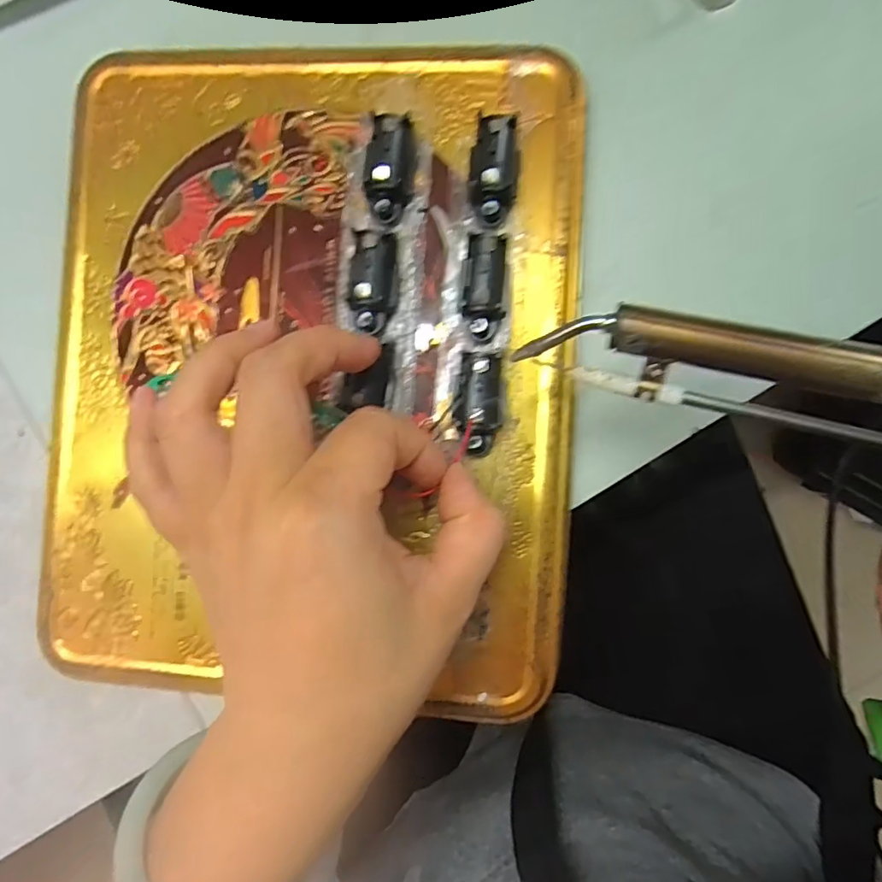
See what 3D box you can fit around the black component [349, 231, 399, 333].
[{"bbox_3d":[-0.024,-0.056,0.202,0.016,0.006,0.036,3,91,7],"label":"black component"}]

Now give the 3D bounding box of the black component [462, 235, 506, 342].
[{"bbox_3d":[0.015,-0.052,0.196,0.013,0.013,0.033,6,91,7],"label":"black component"}]

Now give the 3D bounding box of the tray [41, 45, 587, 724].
[{"bbox_3d":[-0.048,-0.026,0.208,0.189,0.013,0.231,3,91,7],"label":"tray"}]

